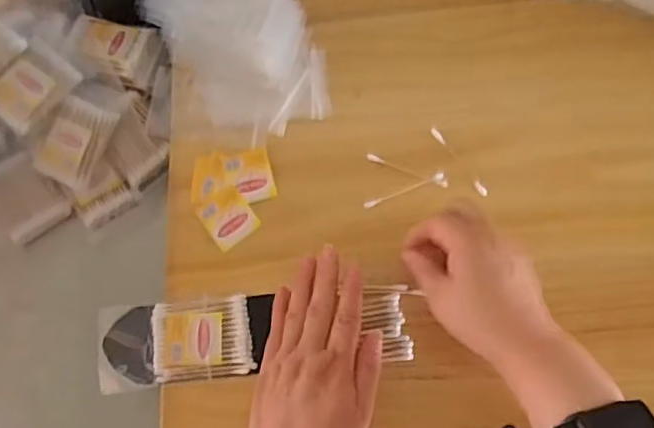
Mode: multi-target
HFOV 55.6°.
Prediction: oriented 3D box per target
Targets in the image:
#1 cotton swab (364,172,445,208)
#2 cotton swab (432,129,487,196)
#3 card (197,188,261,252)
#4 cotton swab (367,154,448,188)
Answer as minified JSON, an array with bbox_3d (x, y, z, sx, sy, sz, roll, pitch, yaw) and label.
[{"bbox_3d":[0.065,-0.020,0.519,0.072,0.004,0.008,-20,76,-5],"label":"cotton swab"},{"bbox_3d":[0.111,-0.045,0.526,0.008,0.006,0.074,-34,78,-8],"label":"cotton swab"},{"bbox_3d":[-0.082,0.003,0.514,0.037,0.004,0.043,-37,84,-10],"label":"card"},{"bbox_3d":[0.068,-0.037,0.525,0.071,0.004,0.006,22,76,6],"label":"cotton swab"}]

